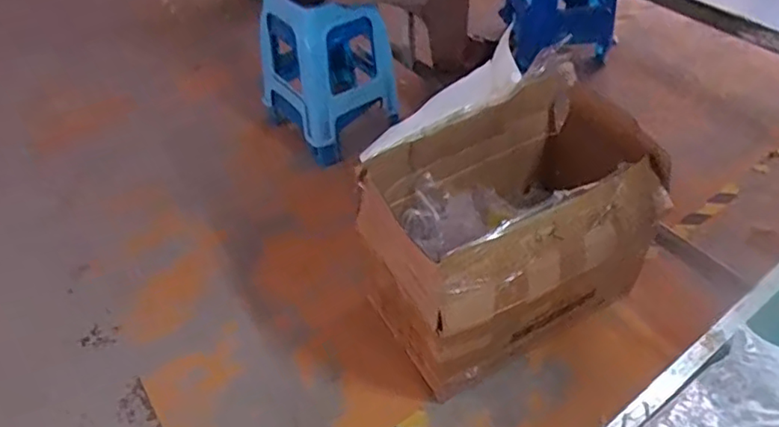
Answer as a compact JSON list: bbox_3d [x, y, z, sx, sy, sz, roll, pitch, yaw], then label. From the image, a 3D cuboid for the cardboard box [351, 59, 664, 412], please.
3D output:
[{"bbox_3d":[0.310,0.043,1.483,0.693,0.490,0.449,-22,47,-16],"label":"cardboard box"}]

